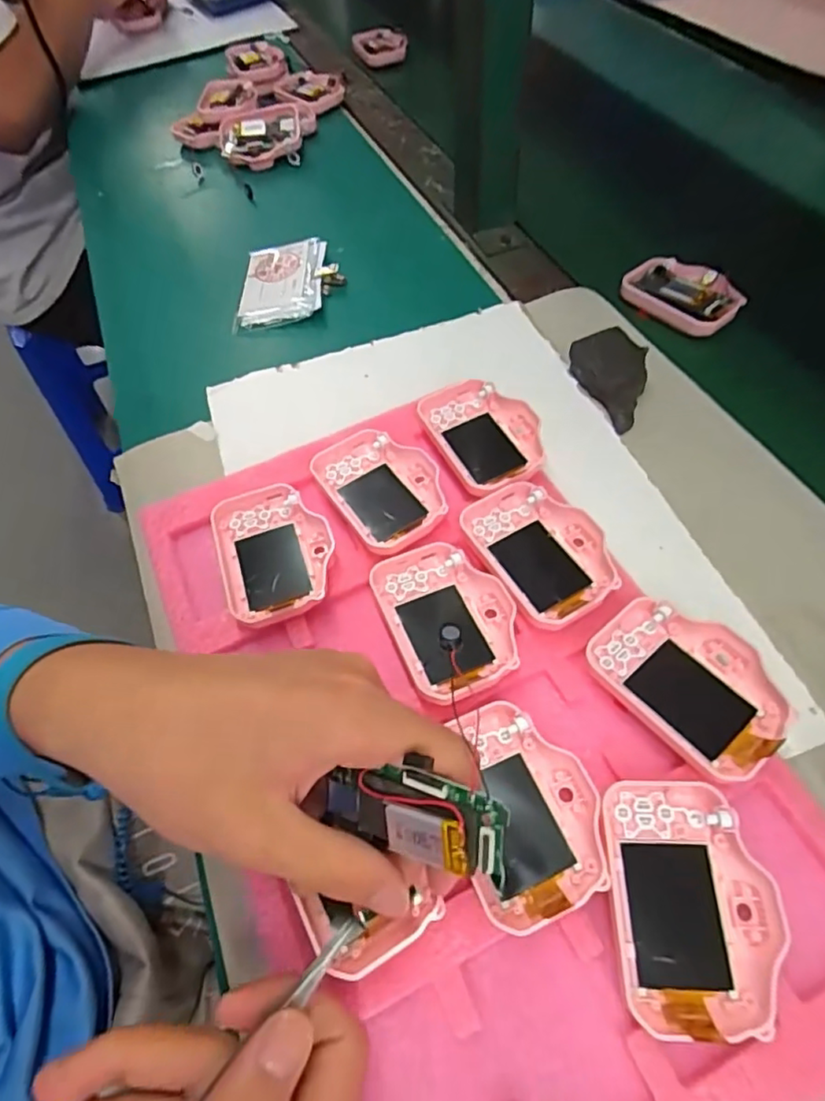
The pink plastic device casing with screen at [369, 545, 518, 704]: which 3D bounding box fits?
[{"bbox_3d":[0.018,0.033,0.297,0.058,0.012,0.082,-22,59,-10],"label":"pink plastic device casing with screen"}]

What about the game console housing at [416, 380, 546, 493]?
[{"bbox_3d":[0.046,-0.071,0.358,0.061,0.016,0.084,-22,59,-10],"label":"game console housing"}]

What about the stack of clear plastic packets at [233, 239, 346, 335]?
[{"bbox_3d":[-0.105,-0.230,0.495,0.088,0.017,0.108,-3,57,2],"label":"stack of clear plastic packets"}]

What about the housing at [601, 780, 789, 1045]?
[{"bbox_3d":[0.108,0.135,0.225,0.059,0.019,0.082,-2,57,3],"label":"housing"}]

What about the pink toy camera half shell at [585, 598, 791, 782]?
[{"bbox_3d":[0.129,0.060,0.273,0.059,0.018,0.083,-38,62,-19],"label":"pink toy camera half shell"}]

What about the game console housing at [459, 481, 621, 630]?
[{"bbox_3d":[0.070,0.000,0.314,0.061,0.017,0.084,-26,59,-13],"label":"game console housing"}]

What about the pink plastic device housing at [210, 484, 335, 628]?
[{"bbox_3d":[-0.077,0.000,0.323,0.061,0.013,0.083,-19,58,-8],"label":"pink plastic device housing"}]

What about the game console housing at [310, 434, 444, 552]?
[{"bbox_3d":[-0.016,-0.038,0.343,0.058,0.014,0.083,-32,61,-16],"label":"game console housing"}]

